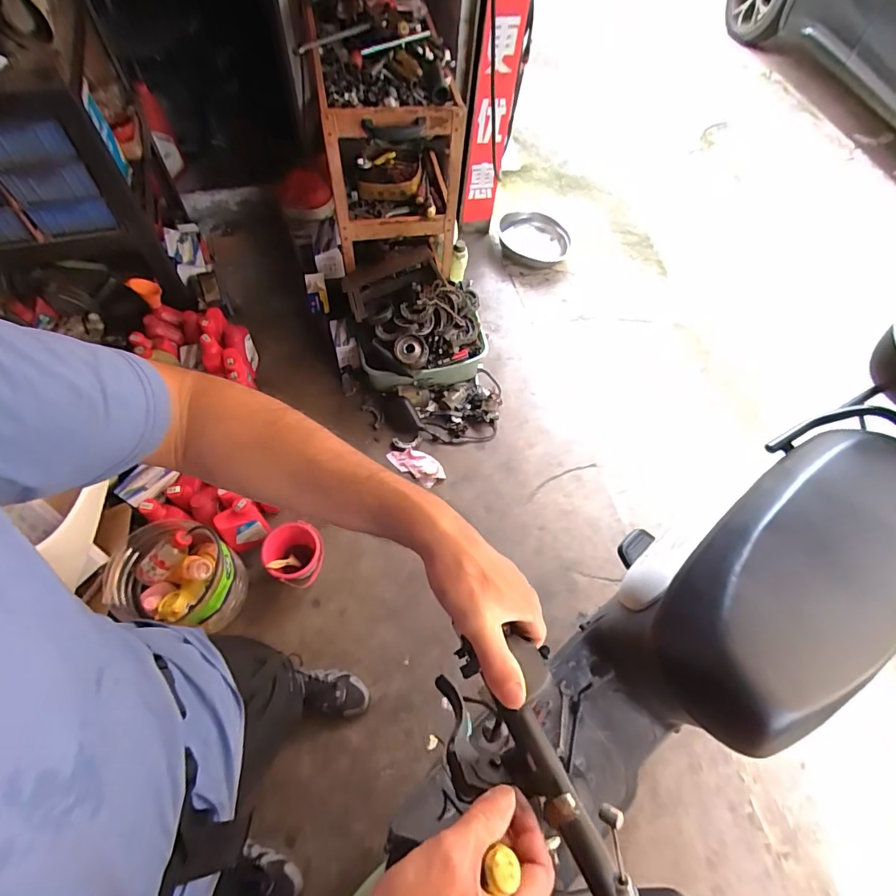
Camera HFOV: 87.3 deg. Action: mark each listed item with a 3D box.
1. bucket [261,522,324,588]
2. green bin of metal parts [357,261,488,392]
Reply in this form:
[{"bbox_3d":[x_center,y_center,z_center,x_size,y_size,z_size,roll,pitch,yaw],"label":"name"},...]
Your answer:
[{"bbox_3d":[-0.429,0.309,1.323,0.151,0.139,0.162,2,63,-4],"label":"bucket"},{"bbox_3d":[-0.084,-0.372,1.578,0.415,0.302,0.294,-12,66,-9],"label":"green bin of metal parts"}]

